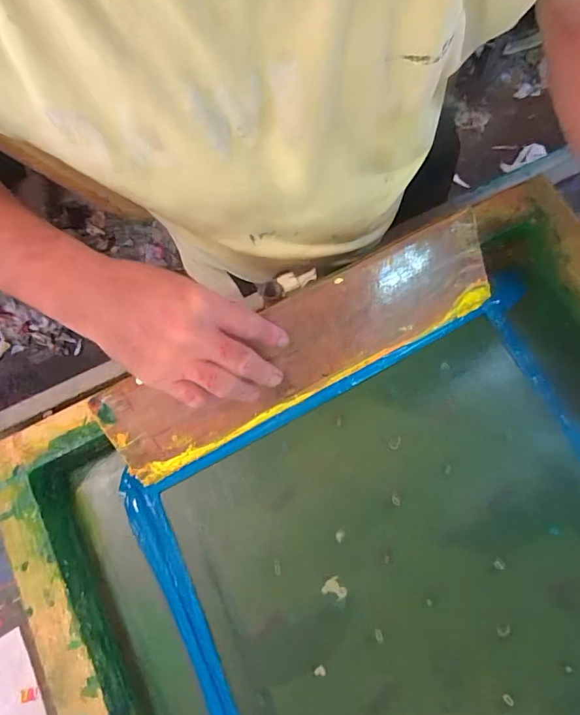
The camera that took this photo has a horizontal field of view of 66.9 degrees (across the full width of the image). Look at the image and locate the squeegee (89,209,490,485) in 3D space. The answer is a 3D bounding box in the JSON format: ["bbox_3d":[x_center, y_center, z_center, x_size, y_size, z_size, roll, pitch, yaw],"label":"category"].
[{"bbox_3d":[0.012,-0.011,0.419,0.386,0.023,0.106,-30,115,-4],"label":"squeegee"}]

